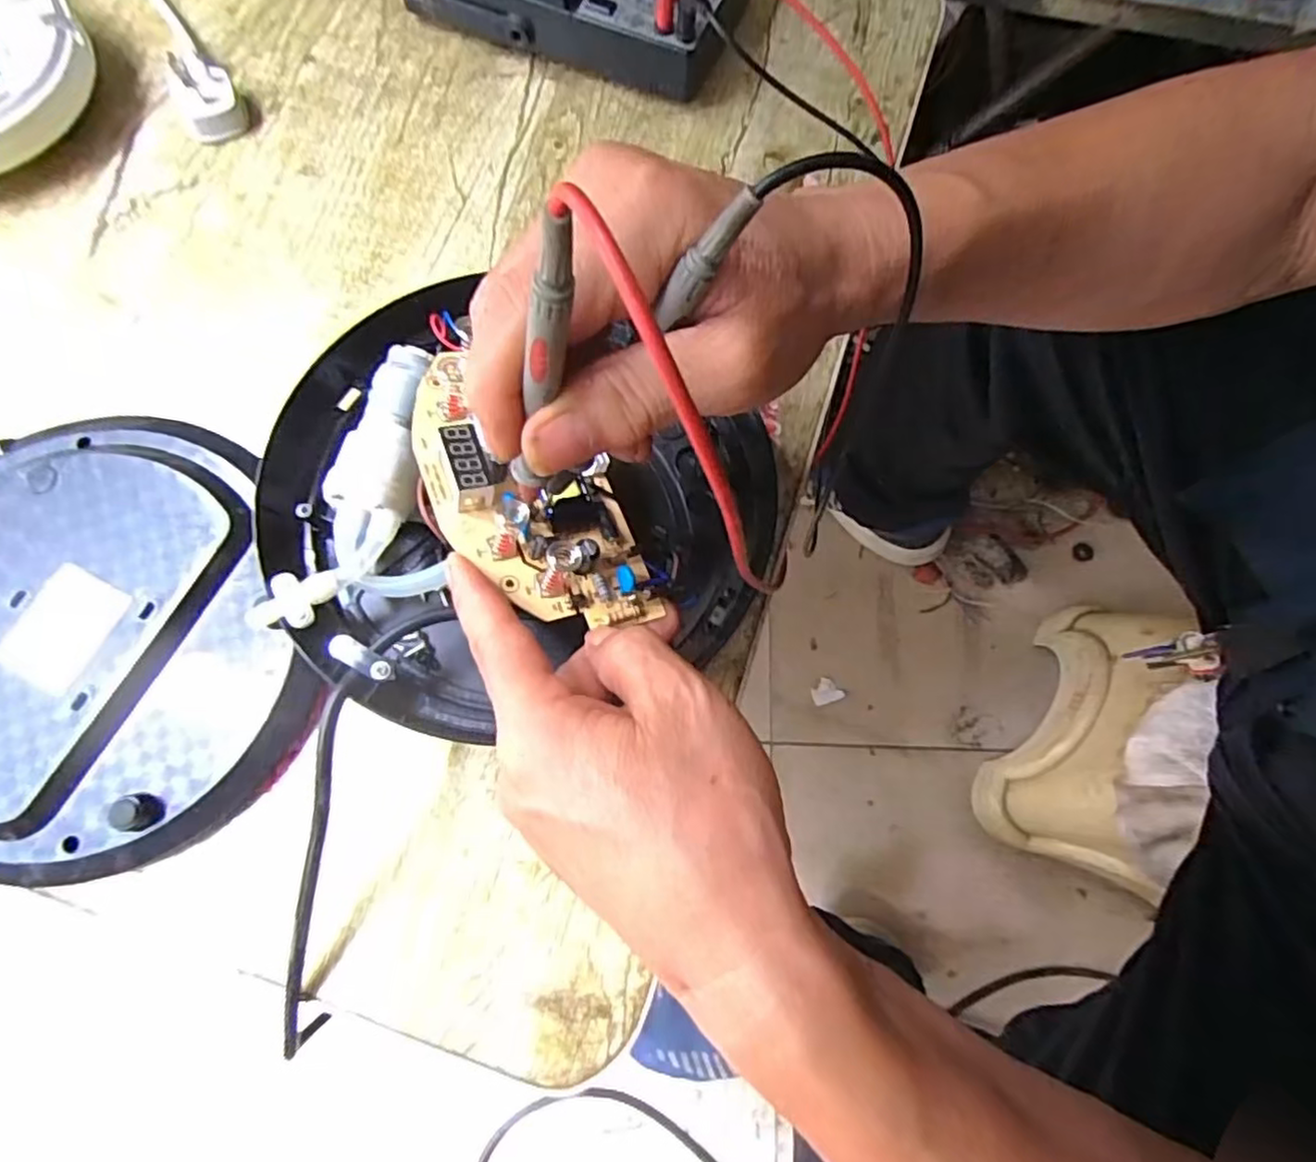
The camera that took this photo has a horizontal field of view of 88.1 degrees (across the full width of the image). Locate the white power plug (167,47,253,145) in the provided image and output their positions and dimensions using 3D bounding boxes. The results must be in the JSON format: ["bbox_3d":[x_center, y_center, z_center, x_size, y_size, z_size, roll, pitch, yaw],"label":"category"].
[{"bbox_3d":[-0.258,-0.277,0.388,0.035,0.029,0.038,-28,77,-9],"label":"white power plug"}]

